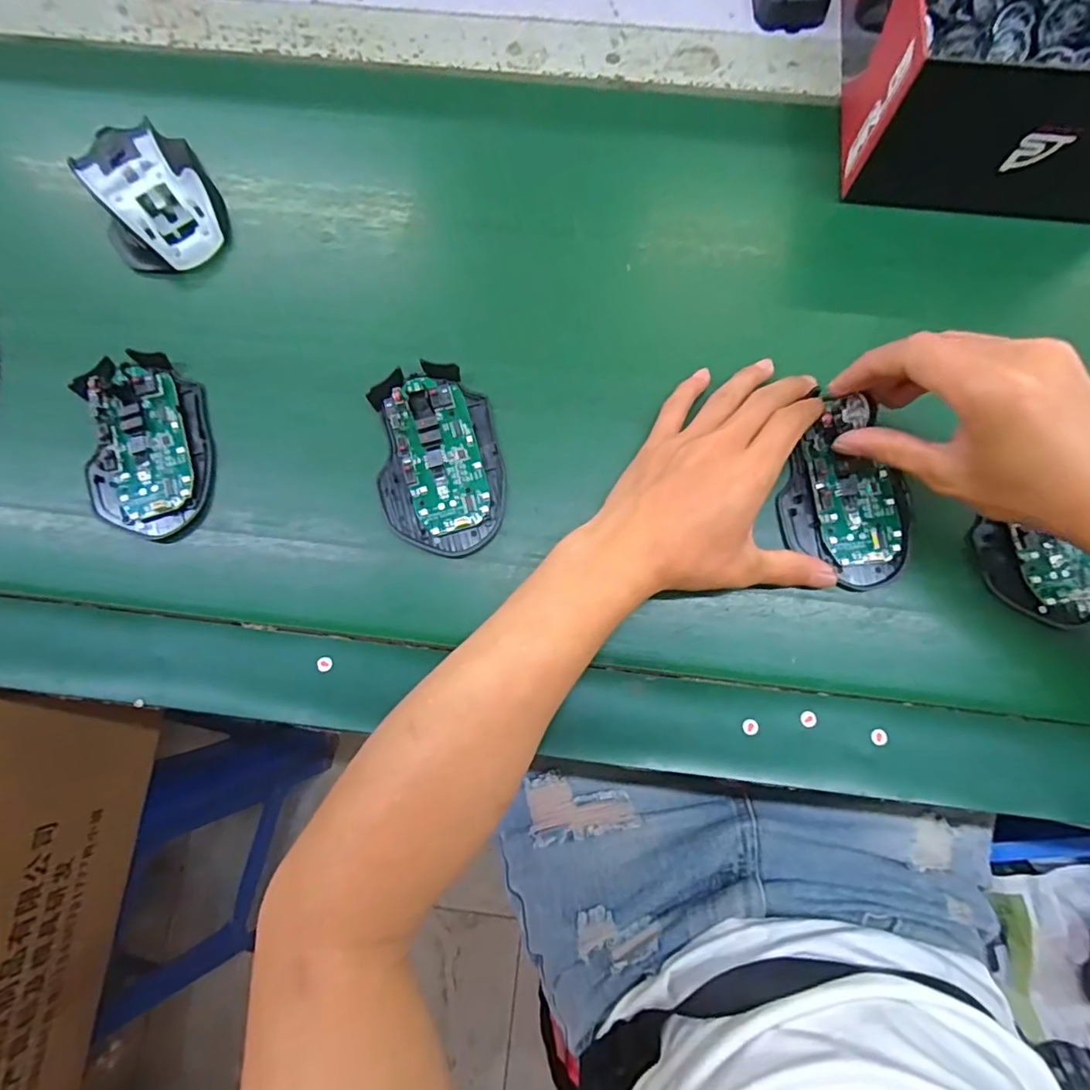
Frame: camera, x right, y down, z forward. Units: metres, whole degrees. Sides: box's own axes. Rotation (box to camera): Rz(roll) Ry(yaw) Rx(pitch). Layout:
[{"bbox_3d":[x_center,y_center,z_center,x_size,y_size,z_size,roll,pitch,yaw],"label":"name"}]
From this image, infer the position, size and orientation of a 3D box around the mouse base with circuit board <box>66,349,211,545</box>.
[{"bbox_3d":[-0.244,-0.062,0.350,0.071,0.018,0.113,-11,79,-1],"label":"mouse base with circuit board"}]

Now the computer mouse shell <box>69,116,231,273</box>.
[{"bbox_3d":[-0.257,-0.228,0.374,0.072,0.035,0.091,-29,80,-5],"label":"computer mouse shell"}]

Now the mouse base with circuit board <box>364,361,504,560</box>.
[{"bbox_3d":[-0.064,-0.052,0.342,0.072,0.019,0.113,-12,79,-2],"label":"mouse base with circuit board"}]

